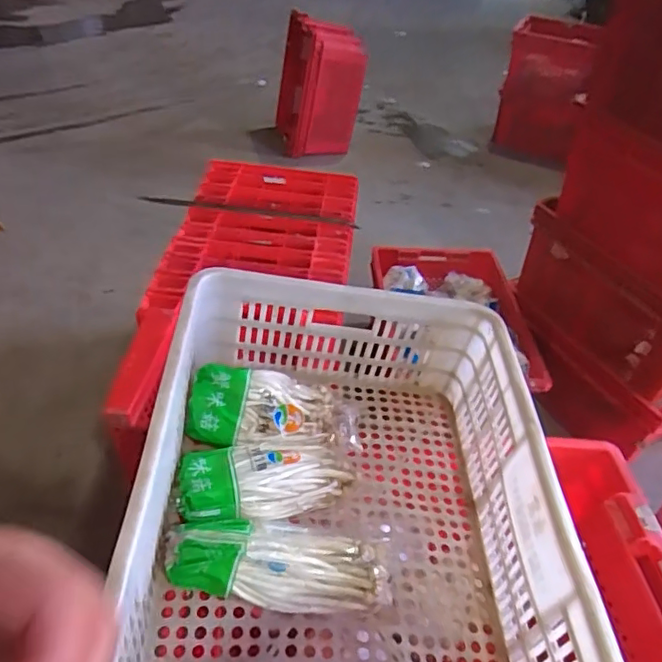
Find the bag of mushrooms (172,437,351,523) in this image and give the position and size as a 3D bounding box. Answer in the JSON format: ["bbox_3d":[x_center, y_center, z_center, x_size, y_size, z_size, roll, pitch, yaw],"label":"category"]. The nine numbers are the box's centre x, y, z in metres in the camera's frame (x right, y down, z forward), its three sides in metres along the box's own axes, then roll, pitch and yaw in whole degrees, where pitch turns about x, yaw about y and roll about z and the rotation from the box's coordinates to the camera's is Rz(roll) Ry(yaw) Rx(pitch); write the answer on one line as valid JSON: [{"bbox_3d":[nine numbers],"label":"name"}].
[{"bbox_3d":[-0.076,0.158,0.645,0.187,0.046,0.098,-11,45,-20],"label":"bag of mushrooms"}]

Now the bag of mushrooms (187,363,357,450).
[{"bbox_3d":[-0.067,0.096,0.715,0.210,0.064,0.088,2,42,-6],"label":"bag of mushrooms"}]

